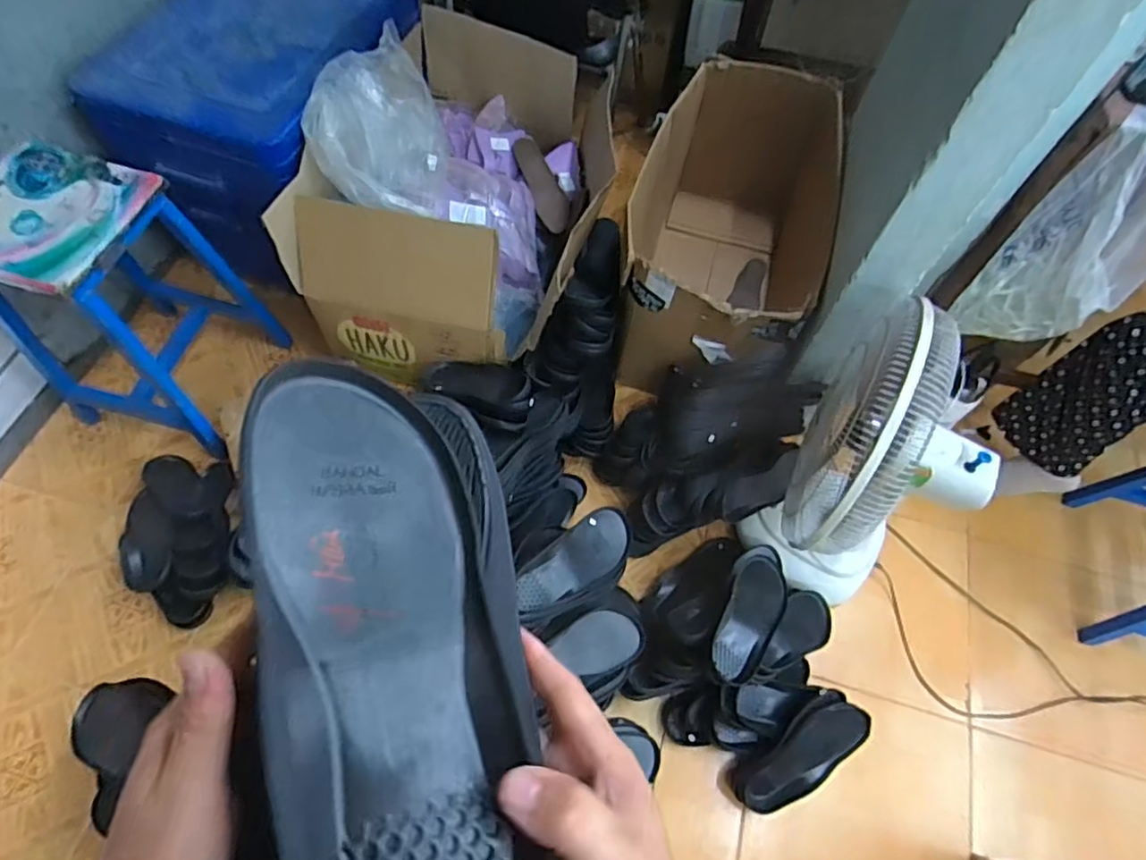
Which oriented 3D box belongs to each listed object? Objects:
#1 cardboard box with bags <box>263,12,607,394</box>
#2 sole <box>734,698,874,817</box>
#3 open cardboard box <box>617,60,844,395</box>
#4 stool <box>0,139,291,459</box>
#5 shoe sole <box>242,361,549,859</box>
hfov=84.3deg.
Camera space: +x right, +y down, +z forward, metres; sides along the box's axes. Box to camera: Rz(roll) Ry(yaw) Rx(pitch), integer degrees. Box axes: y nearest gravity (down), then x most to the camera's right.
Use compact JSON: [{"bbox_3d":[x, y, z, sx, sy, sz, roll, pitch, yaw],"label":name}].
[{"bbox_3d":[-0.204,-0.512,1.362,0.540,0.402,0.727,18,62,5],"label":"cardboard box with bags"},{"bbox_3d":[0.411,0.581,1.129,0.261,0.049,0.112,-43,71,4],"label":"sole"},{"bbox_3d":[0.357,-0.439,1.471,0.410,0.385,0.706,21,63,7],"label":"open cardboard box"},{"bbox_3d":[-0.876,-0.247,1.235,0.370,0.496,0.356,16,62,4],"label":"stool"},{"bbox_3d":[-0.076,0.086,0.279,0.117,0.038,0.264,0,62,-30],"label":"shoe sole"}]

